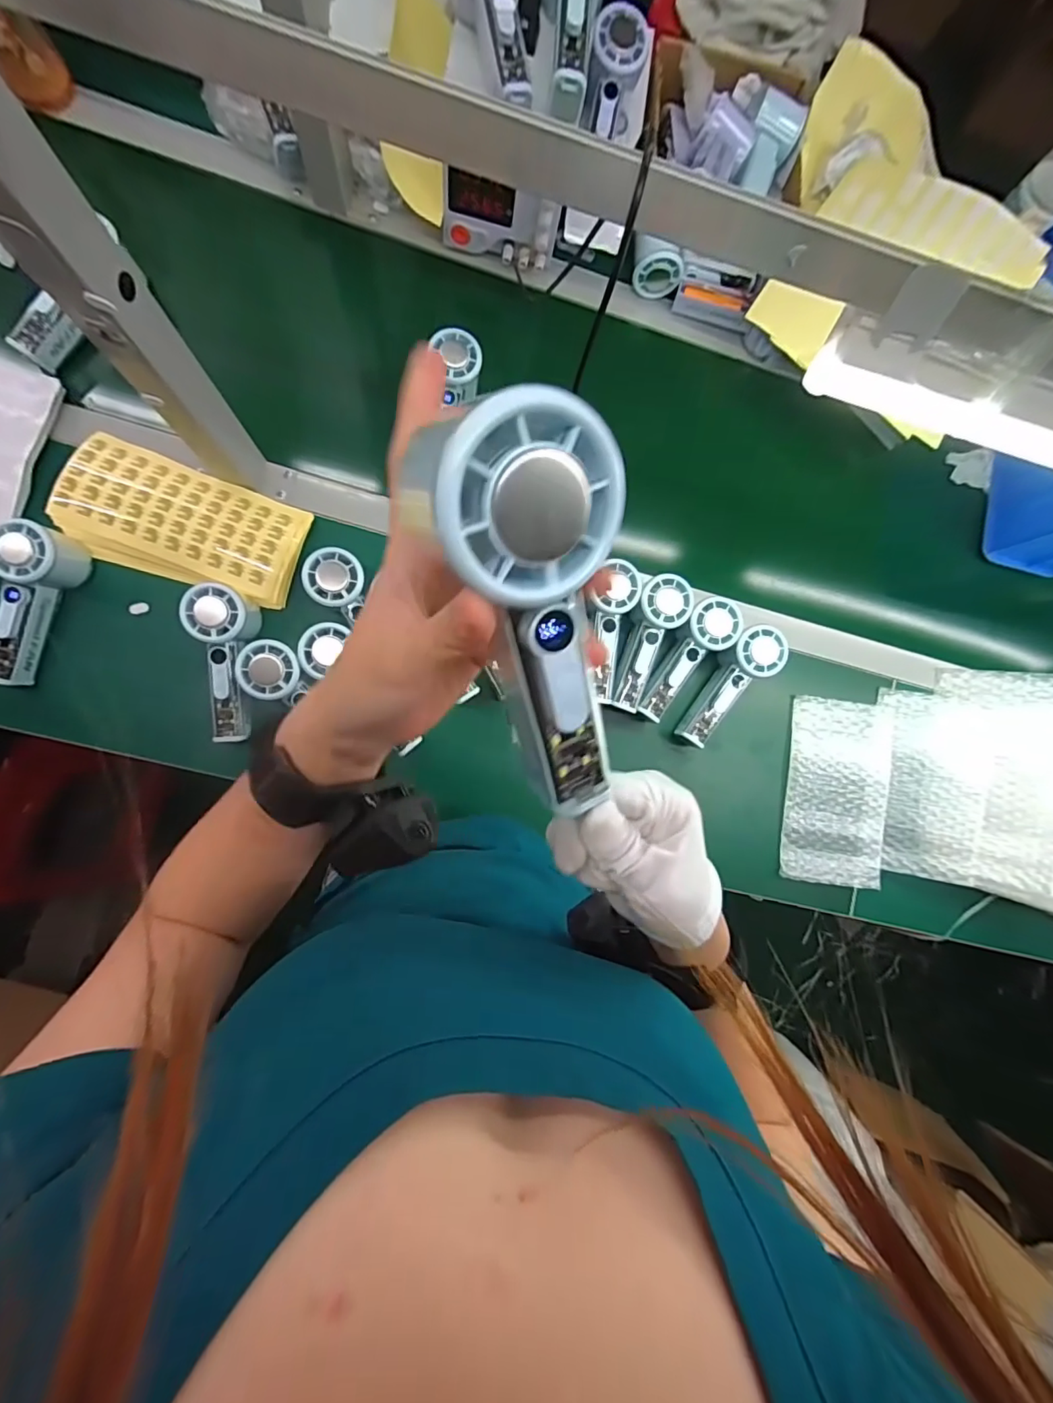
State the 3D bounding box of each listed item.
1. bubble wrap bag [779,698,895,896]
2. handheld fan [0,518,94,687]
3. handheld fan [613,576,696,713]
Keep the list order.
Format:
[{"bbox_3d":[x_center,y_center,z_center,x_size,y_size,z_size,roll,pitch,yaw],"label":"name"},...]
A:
[{"bbox_3d":[0.376,0.108,0.628,0.123,0.016,0.216,7,85,-7],"label":"bubble wrap bag"},{"bbox_3d":[-0.474,-0.091,0.492,0.044,0.050,0.151,12,84,-7],"label":"handheld fan"},{"bbox_3d":[0.135,-0.065,0.580,0.053,0.031,0.151,19,96,-6],"label":"handheld fan"}]

